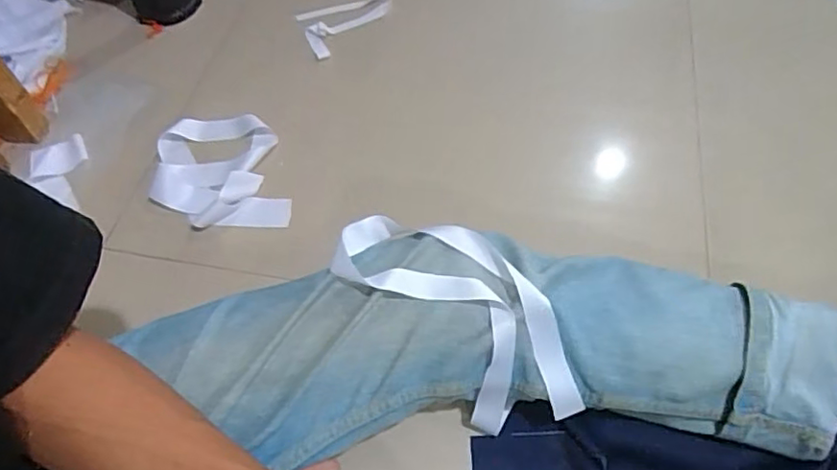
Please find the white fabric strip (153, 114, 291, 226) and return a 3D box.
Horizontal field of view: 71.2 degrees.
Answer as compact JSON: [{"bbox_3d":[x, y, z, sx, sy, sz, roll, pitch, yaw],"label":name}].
[{"bbox_3d":[-0.215,-0.071,0.639,0.145,0.023,0.155,-8,56,-2],"label":"white fabric strip"}]

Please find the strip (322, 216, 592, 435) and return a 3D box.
[{"bbox_3d":[0.034,0.070,0.458,0.204,0.121,0.090,34,64,23],"label":"strip"}]

